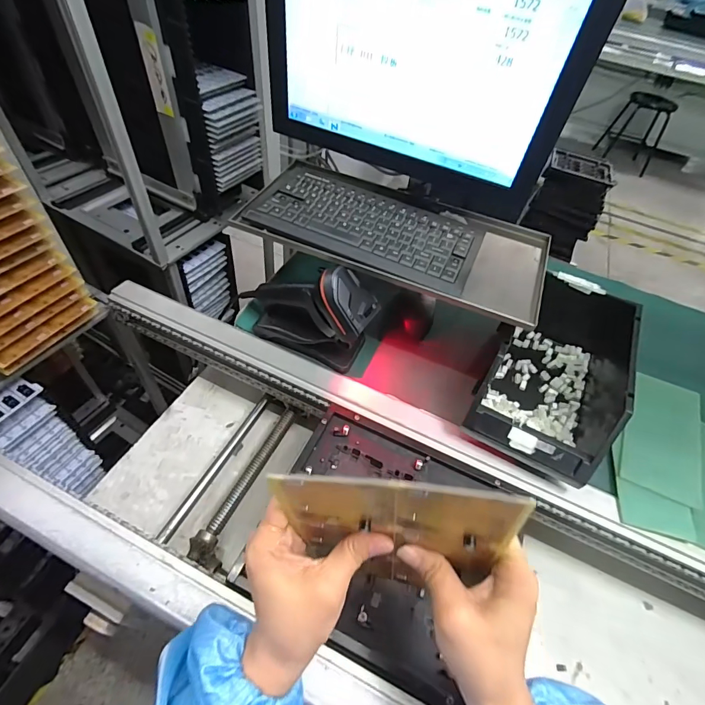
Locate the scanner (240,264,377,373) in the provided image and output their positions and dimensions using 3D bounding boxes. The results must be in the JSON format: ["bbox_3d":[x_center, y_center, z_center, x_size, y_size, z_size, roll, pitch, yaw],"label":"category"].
[{"bbox_3d":[-0.065,-0.065,0.559,0.200,0.148,0.088,24,51,14],"label":"scanner"}]

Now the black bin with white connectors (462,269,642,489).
[{"bbox_3d":[0.280,0.023,0.546,0.160,0.123,0.271,27,52,17],"label":"black bin with white connectors"}]

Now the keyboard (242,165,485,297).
[{"bbox_3d":[0.022,-0.176,0.540,0.296,0.024,0.143,21,50,11],"label":"keyboard"}]

